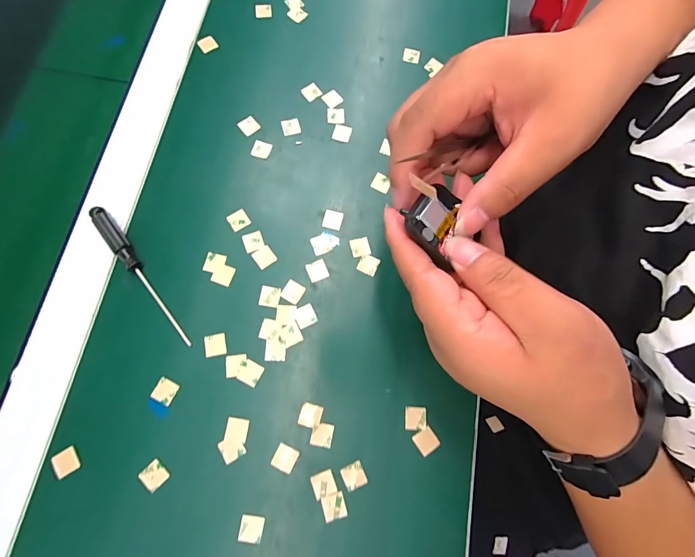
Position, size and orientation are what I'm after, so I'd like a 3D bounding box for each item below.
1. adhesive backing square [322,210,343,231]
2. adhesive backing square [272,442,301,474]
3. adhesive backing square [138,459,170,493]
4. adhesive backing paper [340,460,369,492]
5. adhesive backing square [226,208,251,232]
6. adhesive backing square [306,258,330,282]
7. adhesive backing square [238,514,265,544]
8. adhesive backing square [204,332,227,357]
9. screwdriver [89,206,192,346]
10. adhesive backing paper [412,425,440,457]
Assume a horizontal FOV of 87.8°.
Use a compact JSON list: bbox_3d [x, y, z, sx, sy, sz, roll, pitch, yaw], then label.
[{"bbox_3d":[-0.012,-0.050,0.306,0.016,0.004,0.017,12,76,1],"label":"adhesive backing square"},{"bbox_3d":[-0.044,0.128,0.257,0.016,0.004,0.016,23,72,9],"label":"adhesive backing square"},{"bbox_3d":[-0.134,0.136,0.251,0.016,0.004,0.015,40,69,11],"label":"adhesive backing square"},{"bbox_3d":[0.005,0.139,0.255,0.016,0.004,0.016,-25,77,-8],"label":"adhesive backing paper"},{"bbox_3d":[-0.091,-0.049,0.302,0.016,0.004,0.016,-34,79,-10],"label":"adhesive backing square"},{"bbox_3d":[-0.024,-0.006,0.293,0.016,0.004,0.016,-23,76,-5],"label":"adhesive backing square"},{"bbox_3d":[-0.065,0.170,0.245,0.016,0.004,0.017,11,71,-3],"label":"adhesive backing square"},{"bbox_3d":[-0.100,0.050,0.274,0.016,0.004,0.016,-10,72,-6],"label":"adhesive backing square"},{"bbox_3d":[-0.160,-0.002,0.278,0.014,0.016,0.129,-36,79,-11],"label":"screwdriver"},{"bbox_3d":[0.058,0.118,0.264,0.016,0.004,0.016,-32,78,-14],"label":"adhesive backing paper"}]

